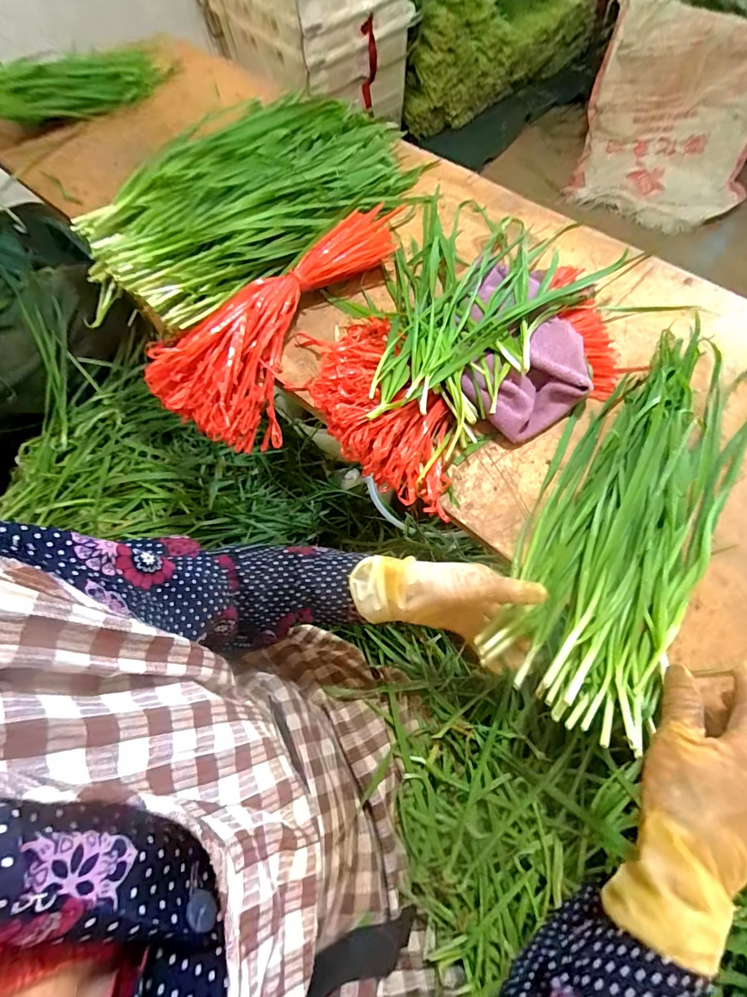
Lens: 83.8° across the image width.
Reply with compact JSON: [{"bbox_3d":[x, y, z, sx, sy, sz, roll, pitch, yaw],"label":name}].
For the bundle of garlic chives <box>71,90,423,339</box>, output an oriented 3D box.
[{"bbox_3d":[-0.169,-0.434,0.585,0.326,0.057,0.505,42,74,16],"label":"bundle of garlic chives"}]

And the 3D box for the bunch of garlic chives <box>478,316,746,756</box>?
[{"bbox_3d":[0.255,-0.005,0.401,0.154,0.042,0.430,30,71,13],"label":"bunch of garlic chives"}]

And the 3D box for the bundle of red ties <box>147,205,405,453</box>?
[{"bbox_3d":[-0.105,-0.213,0.501,0.133,0.084,0.337,30,71,13],"label":"bundle of red ties"}]

